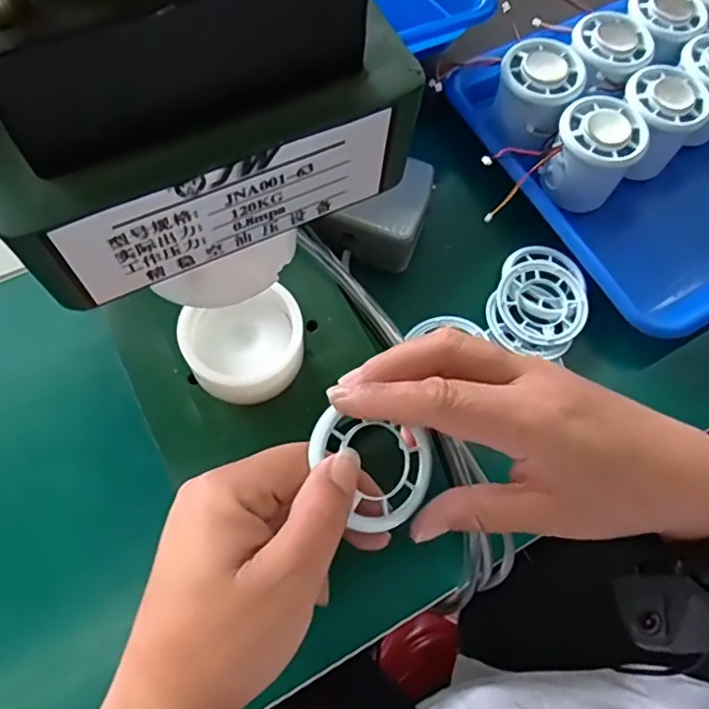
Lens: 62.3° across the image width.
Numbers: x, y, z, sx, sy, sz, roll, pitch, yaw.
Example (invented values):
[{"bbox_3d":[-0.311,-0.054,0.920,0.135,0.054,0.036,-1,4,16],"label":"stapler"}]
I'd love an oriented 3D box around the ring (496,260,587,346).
[{"bbox_3d":[0.119,-0.033,0.373,0.056,0.006,0.057,0,70,-1],"label":"ring"}]

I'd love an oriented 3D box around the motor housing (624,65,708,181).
[{"bbox_3d":[0.214,-0.163,0.426,0.059,0.069,0.059,1,67,-3],"label":"motor housing"}]

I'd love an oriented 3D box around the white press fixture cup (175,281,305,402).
[{"bbox_3d":[-0.055,-0.003,0.300,0.058,0.032,0.053,1,67,-3],"label":"white press fixture cup"}]

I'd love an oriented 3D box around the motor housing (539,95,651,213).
[{"bbox_3d":[0.161,-0.134,0.407,0.054,0.063,0.051,36,70,12],"label":"motor housing"}]

